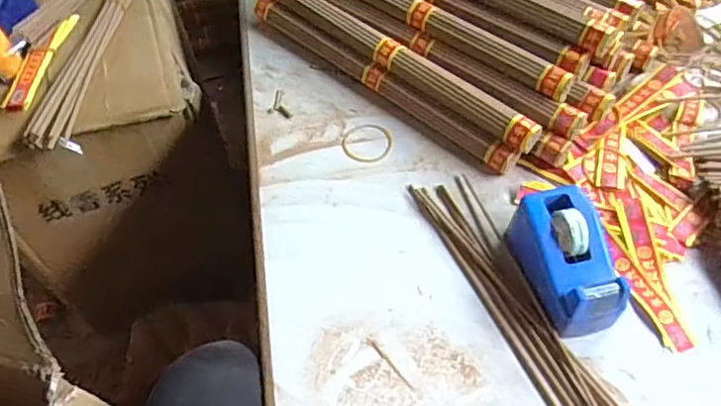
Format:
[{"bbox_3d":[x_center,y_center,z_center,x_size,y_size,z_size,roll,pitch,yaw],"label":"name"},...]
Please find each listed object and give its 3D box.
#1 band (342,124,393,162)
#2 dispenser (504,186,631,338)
[{"bbox_3d":[0.006,-0.056,0.538,0.045,0.004,0.045,0,56,0],"label":"band"},{"bbox_3d":[0.153,0.043,0.435,0.057,0.054,0.101,-13,57,-9],"label":"dispenser"}]

